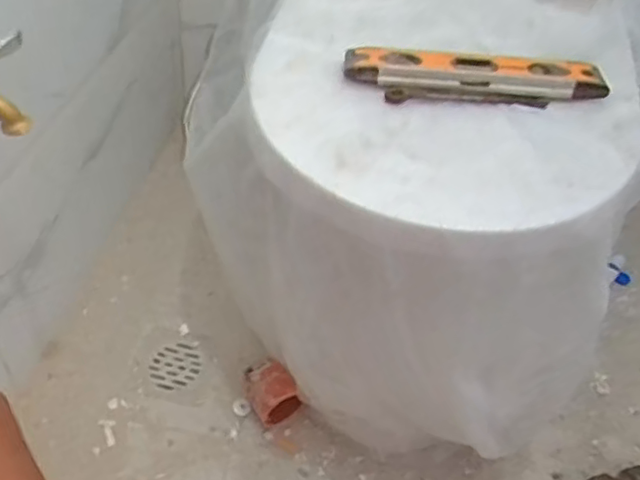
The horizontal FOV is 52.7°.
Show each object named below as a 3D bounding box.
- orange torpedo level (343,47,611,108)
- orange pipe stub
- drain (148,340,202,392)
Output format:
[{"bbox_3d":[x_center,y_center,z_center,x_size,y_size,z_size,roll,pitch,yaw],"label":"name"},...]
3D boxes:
[{"bbox_3d":[0.130,-0.141,0.550,0.215,0.024,0.059,6,46,-1],"label":"orange torpedo level"},{"bbox_3d":[-0.058,0.187,0.777,0.050,0.058,0.070,-21,52,-24],"label":"orange pipe stub"},{"bbox_3d":[-0.188,0.162,0.836,0.065,0.016,0.064,3,46,-4],"label":"drain"}]

